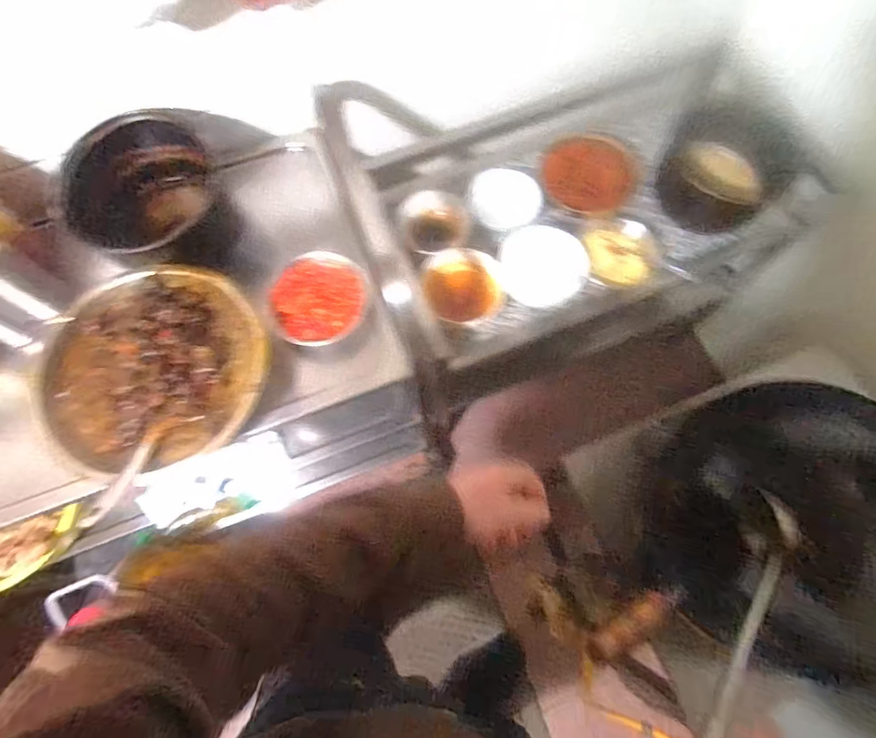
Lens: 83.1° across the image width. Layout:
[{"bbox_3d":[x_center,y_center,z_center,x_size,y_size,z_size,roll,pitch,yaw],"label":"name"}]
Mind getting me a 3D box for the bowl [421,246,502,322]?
[{"bbox_3d":[0.045,-0.144,0.878,0.130,0.063,0.132,0,71,1],"label":"bowl"}]

